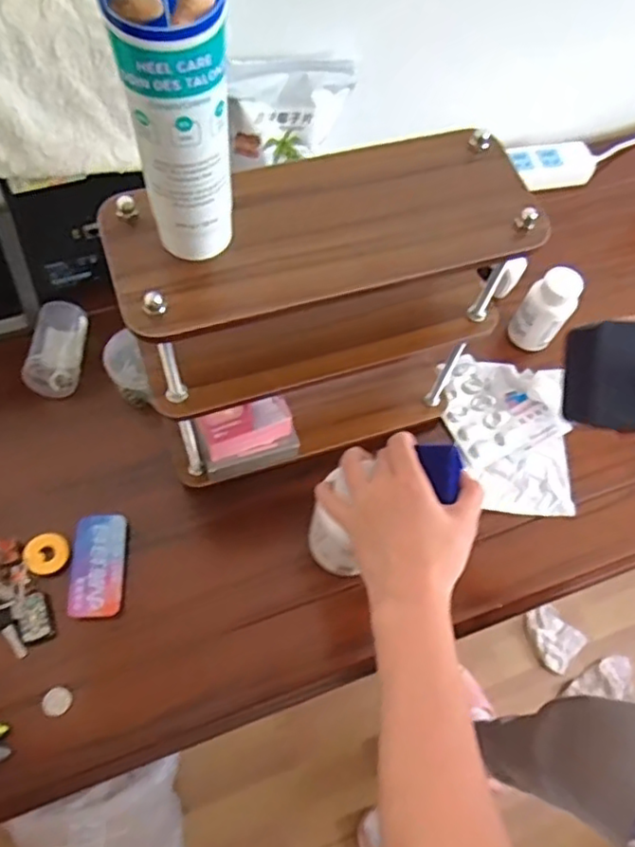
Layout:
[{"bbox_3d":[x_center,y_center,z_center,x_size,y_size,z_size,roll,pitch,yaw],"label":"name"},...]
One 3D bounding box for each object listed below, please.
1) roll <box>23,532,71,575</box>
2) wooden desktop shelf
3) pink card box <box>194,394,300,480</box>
[{"bbox_3d":[-0.255,0.123,0.599,0.038,0.016,0.038,1,61,-2],"label":"roll"},{"bbox_3d":[0.003,-0.069,0.541,0.289,0.280,0.110,-16,64,-11],"label":"wooden desktop shelf"},{"bbox_3d":[-0.063,0.013,0.597,0.089,0.080,0.021,-15,63,-10],"label":"pink card box"}]

